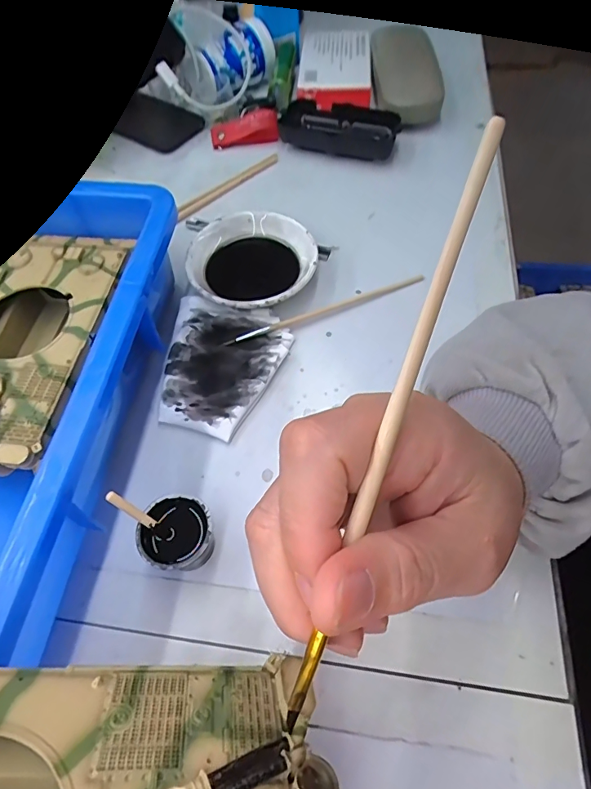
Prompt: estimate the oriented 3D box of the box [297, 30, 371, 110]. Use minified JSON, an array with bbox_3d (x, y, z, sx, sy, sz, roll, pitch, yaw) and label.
[{"bbox_3d":[0.040,-0.333,0.465,0.070,0.020,0.119,2,60,3],"label":"box"}]

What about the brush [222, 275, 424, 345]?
[{"bbox_3d":[0.026,-0.064,0.333,0.159,0.009,0.008,-22,62,-10],"label":"brush"}]

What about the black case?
[{"bbox_3d":[0.041,-0.246,0.425,0.108,0.022,0.059,19,62,12],"label":"black case"}]

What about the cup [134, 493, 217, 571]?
[{"bbox_3d":[-0.062,0.076,0.243,0.034,0.035,0.036,-1,60,2],"label":"cup"}]

